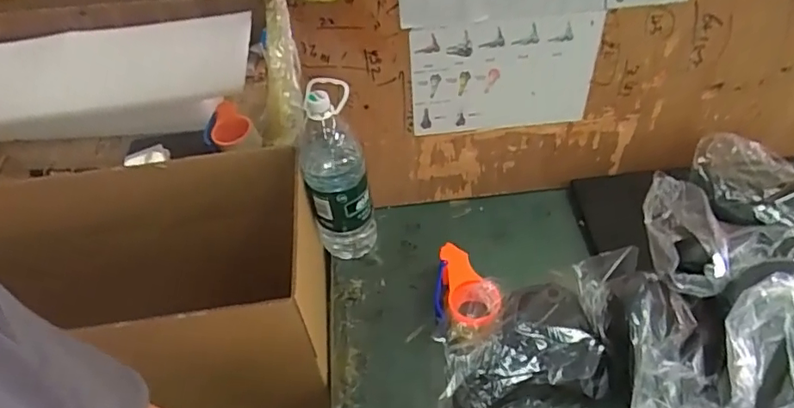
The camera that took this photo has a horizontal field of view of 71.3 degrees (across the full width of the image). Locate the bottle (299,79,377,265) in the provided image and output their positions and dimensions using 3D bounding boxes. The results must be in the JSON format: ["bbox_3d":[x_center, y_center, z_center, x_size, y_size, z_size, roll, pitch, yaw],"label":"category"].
[{"bbox_3d":[-0.099,-0.037,0.905,0.101,0.322,0.092,-15,48,-7],"label":"bottle"}]

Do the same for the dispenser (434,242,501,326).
[{"bbox_3d":[0.109,0.143,0.881,0.099,0.082,0.163,-4,47,3],"label":"dispenser"}]

